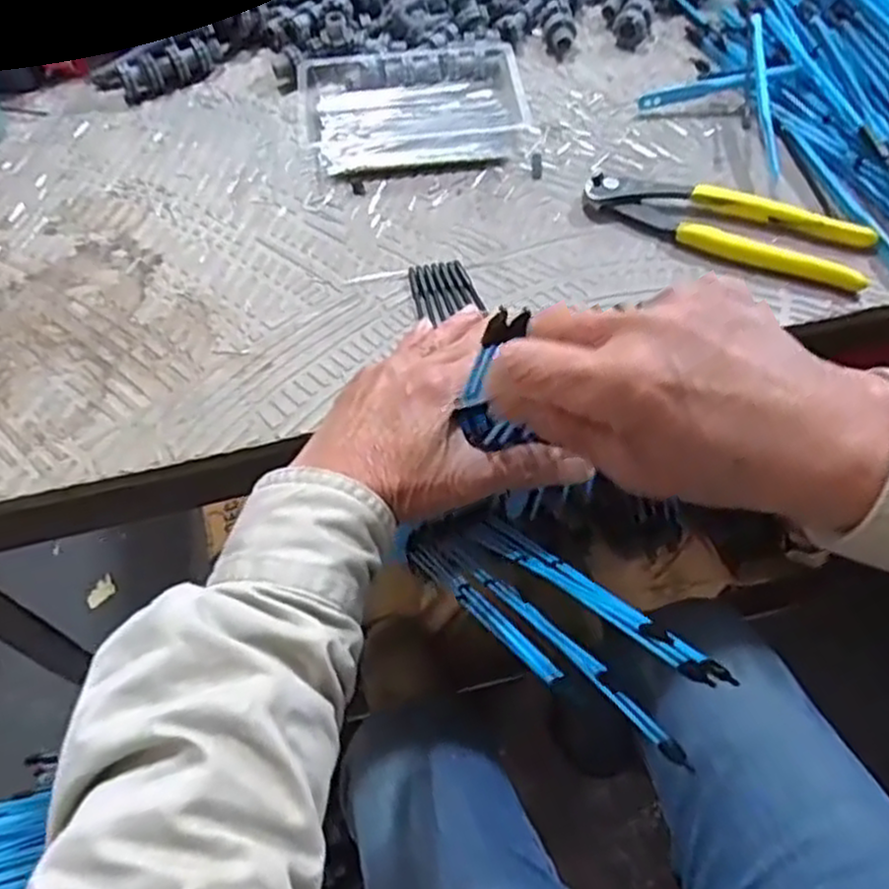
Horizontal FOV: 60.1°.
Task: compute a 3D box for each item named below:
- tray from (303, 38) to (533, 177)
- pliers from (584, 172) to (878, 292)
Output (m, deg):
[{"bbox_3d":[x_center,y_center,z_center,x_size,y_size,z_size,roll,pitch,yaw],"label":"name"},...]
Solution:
[{"bbox_3d":[-0.020,-0.228,0.518,0.144,0.028,0.099,-5,58,-1],"label":"tray"},{"bbox_3d":[0.166,-0.132,0.455,0.163,0.012,0.045,21,61,15],"label":"pliers"}]

